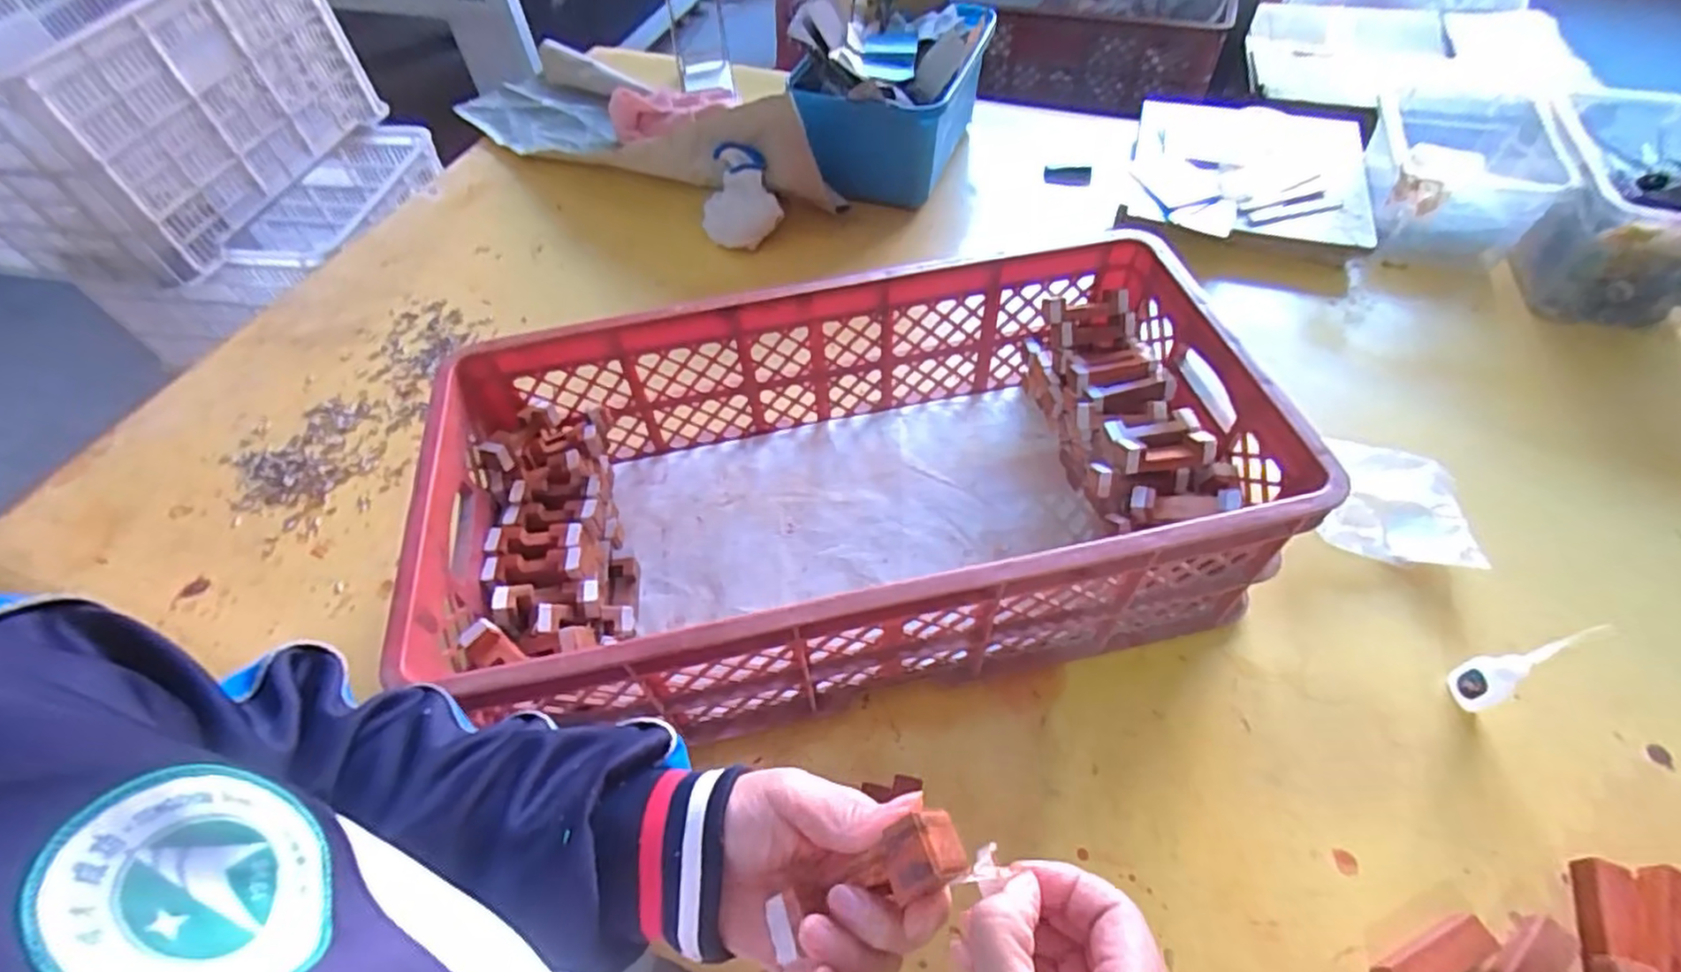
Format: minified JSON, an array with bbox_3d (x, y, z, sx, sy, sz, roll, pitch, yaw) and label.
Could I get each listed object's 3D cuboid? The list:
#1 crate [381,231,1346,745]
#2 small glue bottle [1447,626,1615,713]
[{"bbox_3d":[0.009,-0.002,0.611,0.645,0.177,0.326,-11,54,-5],"label":"crate"},{"bbox_3d":[0.506,0.135,0.529,0.027,0.123,0.034,-25,57,-15],"label":"small glue bottle"}]

